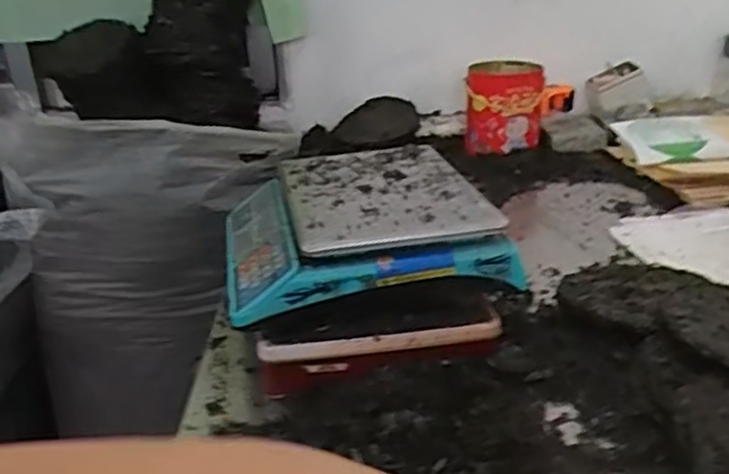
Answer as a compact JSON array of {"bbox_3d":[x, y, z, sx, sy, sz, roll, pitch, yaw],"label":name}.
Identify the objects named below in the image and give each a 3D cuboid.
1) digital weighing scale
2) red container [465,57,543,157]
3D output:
[{"bbox_3d":[-0.011,-0.021,0.912,0.326,0.090,0.326,-7,24,-8],"label":"digital weighing scale"},{"bbox_3d":[0.304,-0.286,1.526,0.158,0.175,0.155,2,24,11],"label":"red container"}]

